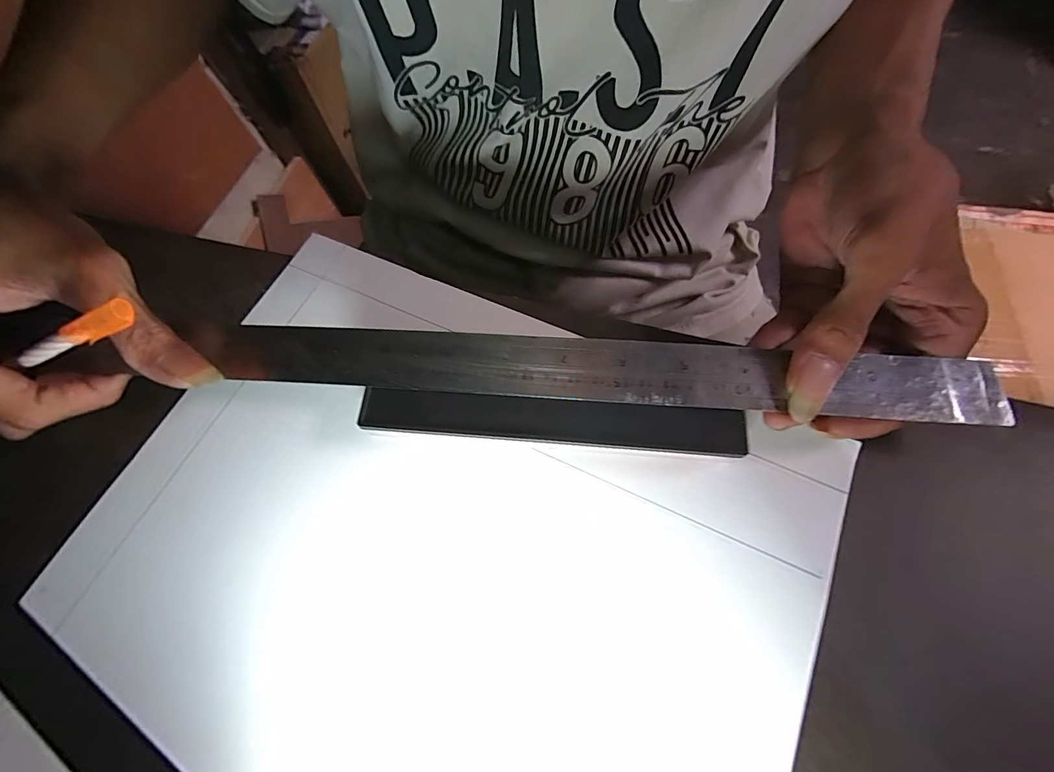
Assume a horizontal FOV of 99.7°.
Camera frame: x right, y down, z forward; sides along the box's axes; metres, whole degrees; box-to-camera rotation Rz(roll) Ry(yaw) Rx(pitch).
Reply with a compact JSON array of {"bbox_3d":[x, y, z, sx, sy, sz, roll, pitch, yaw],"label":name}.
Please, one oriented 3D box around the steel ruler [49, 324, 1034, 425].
[{"bbox_3d":[0.017,-0.009,0.194,0.342,0.005,0.029,3,69,5],"label":"steel ruler"}]

